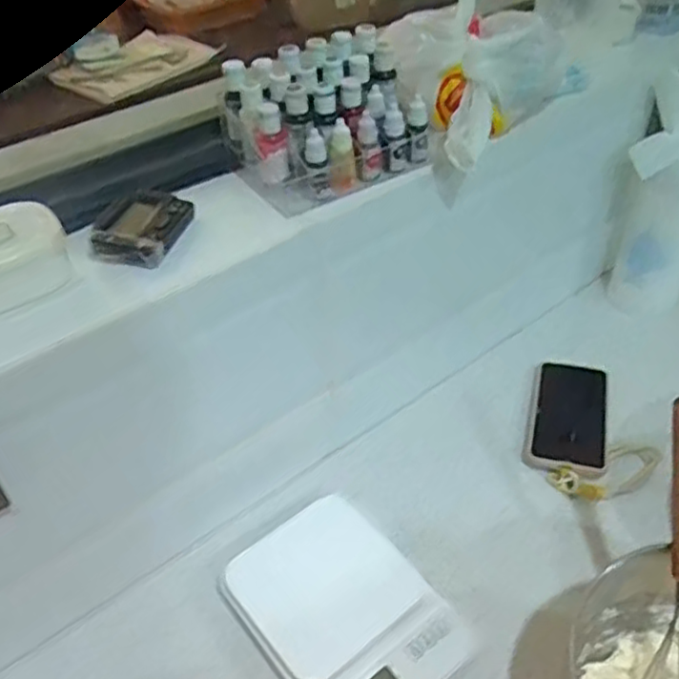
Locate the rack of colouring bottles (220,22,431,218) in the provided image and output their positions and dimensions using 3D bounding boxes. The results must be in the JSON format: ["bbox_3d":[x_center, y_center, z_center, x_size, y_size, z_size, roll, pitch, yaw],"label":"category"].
[{"bbox_3d":[-0.007,-0.198,0.609,0.171,0.099,0.095,-24,46,-22],"label":"rack of colouring bottles"}]

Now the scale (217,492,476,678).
[{"bbox_3d":[0.007,0.239,0.606,0.153,0.041,0.192,-30,48,-27],"label":"scale"}]

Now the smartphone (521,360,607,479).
[{"bbox_3d":[0.254,0.083,0.762,0.084,0.015,0.155,3,42,22],"label":"smartphone"}]

